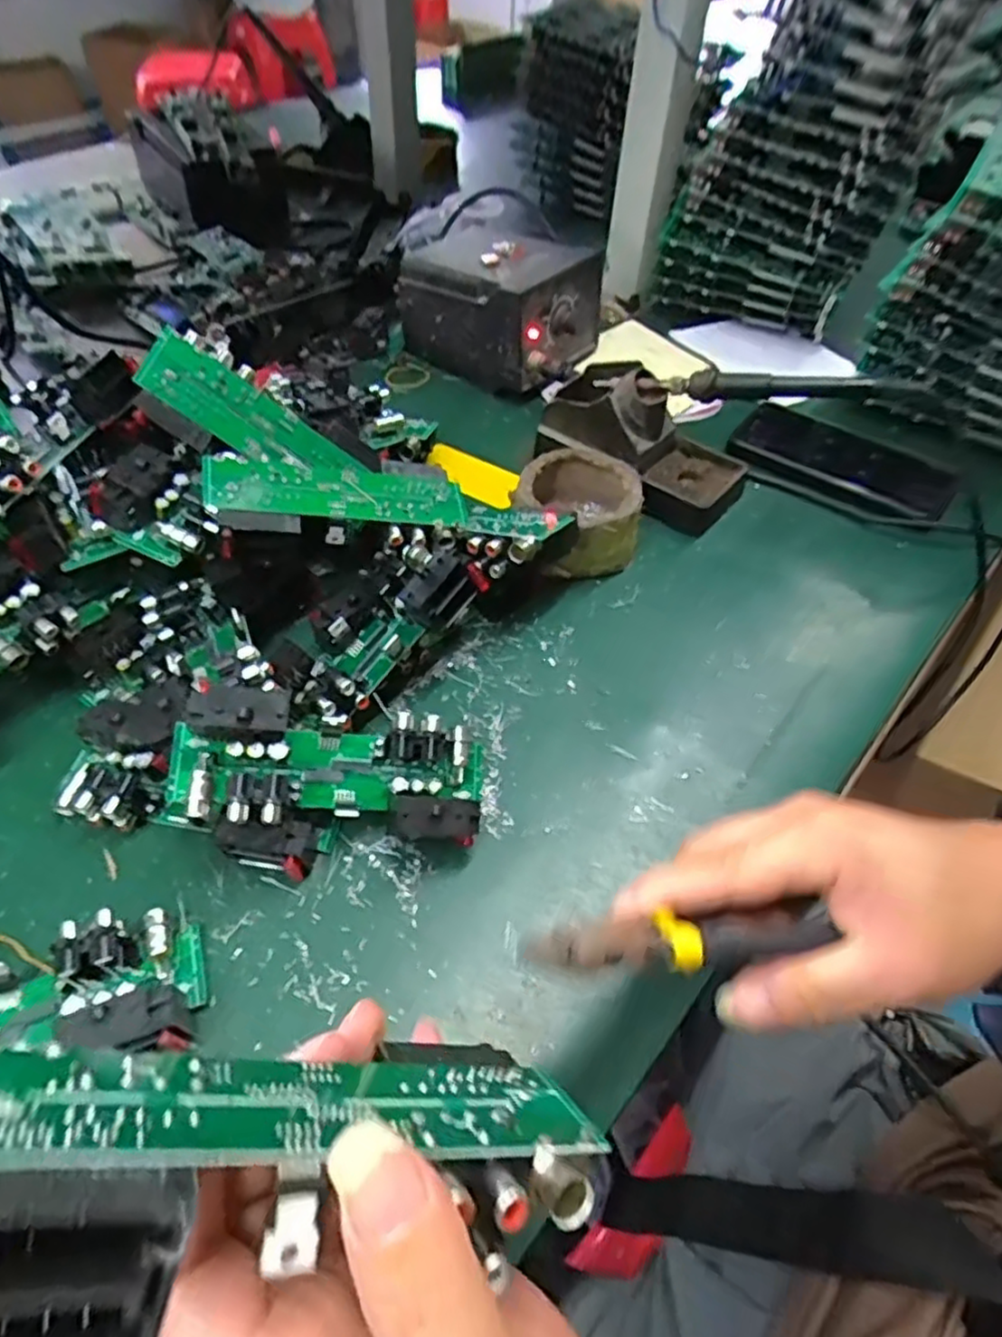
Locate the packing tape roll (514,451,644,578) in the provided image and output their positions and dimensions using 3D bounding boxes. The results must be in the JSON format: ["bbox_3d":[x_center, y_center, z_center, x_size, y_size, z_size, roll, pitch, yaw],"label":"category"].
[{"bbox_3d":[0.053,-0.107,0.474,0.086,0.048,0.093,-7,52,-8],"label":"packing tape roll"}]

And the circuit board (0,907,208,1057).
[{"bbox_3d":[-0.177,0.132,0.283,0.100,0.033,0.060,-5,52,-6],"label":"circuit board"}]

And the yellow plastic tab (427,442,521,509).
[{"bbox_3d":[-0.023,-0.154,0.549,0.074,0.030,0.008,25,23,6],"label":"yellow plastic tab"}]

